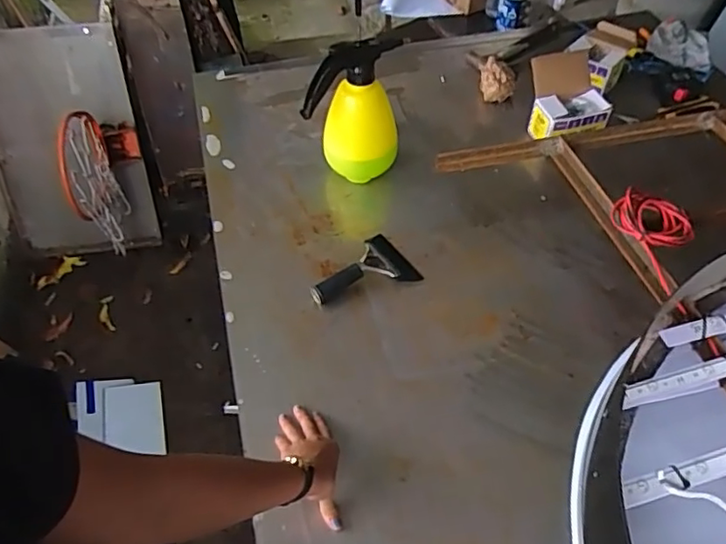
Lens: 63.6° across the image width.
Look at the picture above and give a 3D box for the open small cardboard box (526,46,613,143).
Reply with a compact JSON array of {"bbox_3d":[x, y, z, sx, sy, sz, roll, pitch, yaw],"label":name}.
[{"bbox_3d":[0.413,-0.339,1.161,0.145,0.118,0.153,-19,52,-18],"label":"open small cardboard box"}]

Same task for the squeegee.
[{"bbox_3d":[-0.006,-0.003,0.977,0.180,0.024,0.104,-21,53,-19],"label":"squeegee"}]

